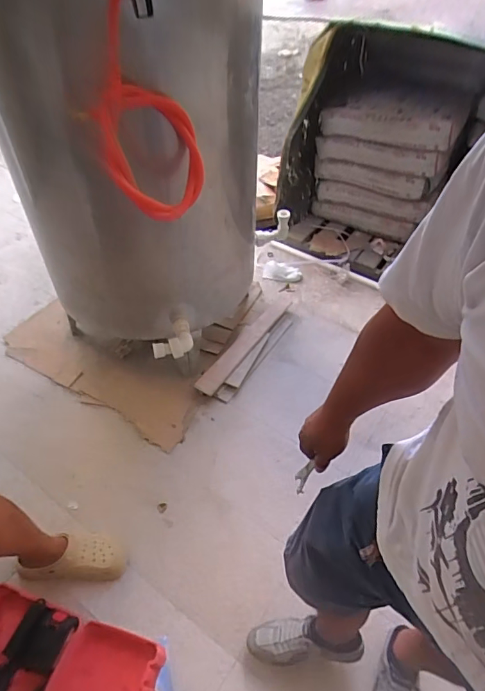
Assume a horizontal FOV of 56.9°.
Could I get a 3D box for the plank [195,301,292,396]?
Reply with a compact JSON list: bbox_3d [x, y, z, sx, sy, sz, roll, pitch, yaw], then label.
[{"bbox_3d":[0.016,-0.022,1.747,0.084,0.023,0.593,23,45,20],"label":"plank"}]

